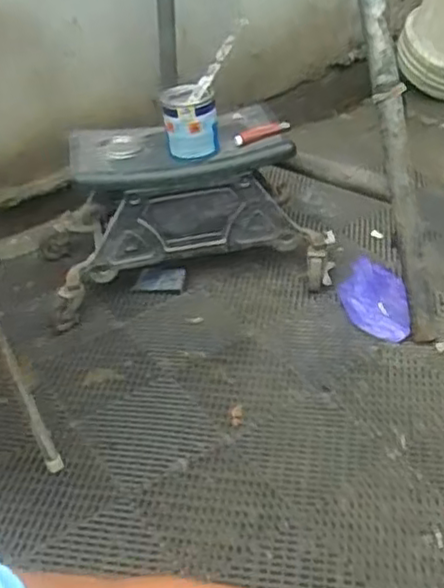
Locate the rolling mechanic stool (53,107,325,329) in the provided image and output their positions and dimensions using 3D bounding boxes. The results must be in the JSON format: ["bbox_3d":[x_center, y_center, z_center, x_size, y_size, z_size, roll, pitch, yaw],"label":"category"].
[{"bbox_3d":[-0.086,-0.195,1.503,0.599,0.319,0.266,-9,37,-9],"label":"rolling mechanic stool"}]

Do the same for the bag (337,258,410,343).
[{"bbox_3d":[0.321,0.008,1.443,0.147,0.079,0.180,4,38,11],"label":"bag"}]

